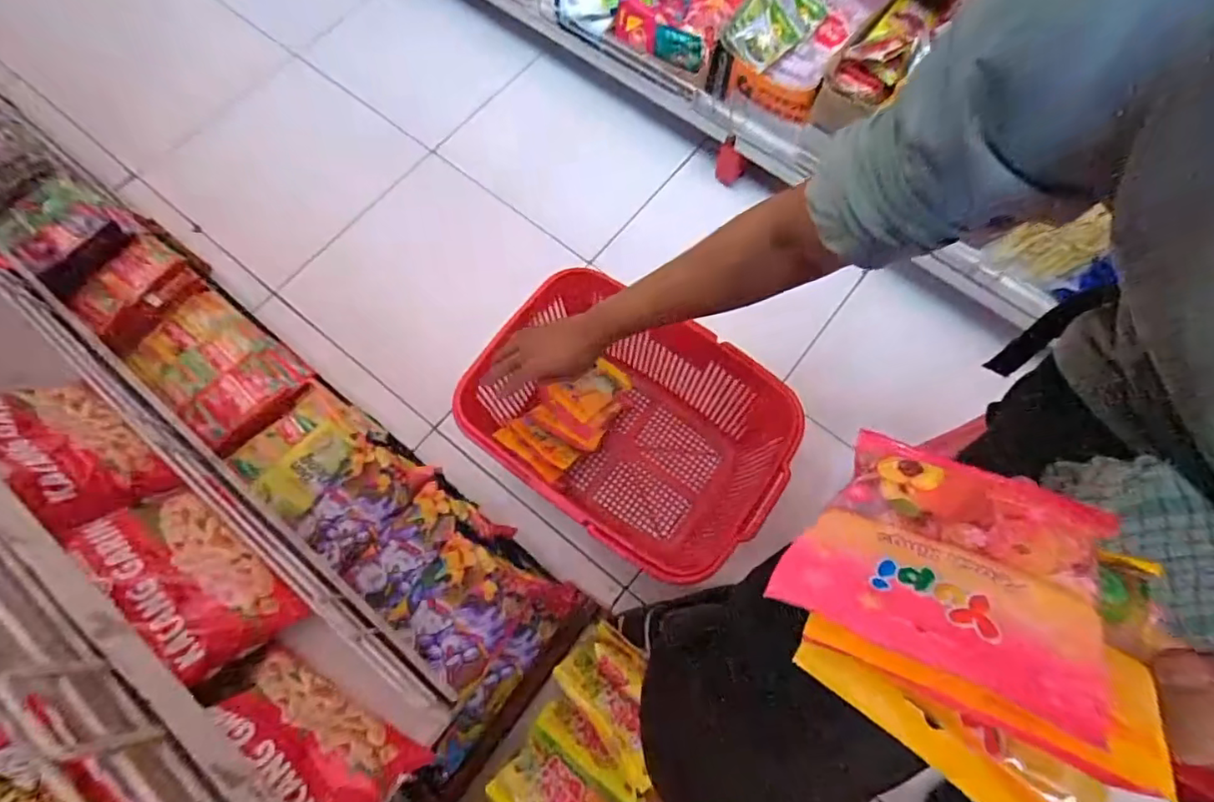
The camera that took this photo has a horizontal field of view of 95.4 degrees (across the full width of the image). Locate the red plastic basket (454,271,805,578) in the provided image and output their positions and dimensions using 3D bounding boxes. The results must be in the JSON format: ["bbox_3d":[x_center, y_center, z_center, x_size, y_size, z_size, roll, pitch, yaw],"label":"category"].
[{"bbox_3d":[0.036,0.039,0.784,0.391,0.211,0.279,38,75,12],"label":"red plastic basket"}]

